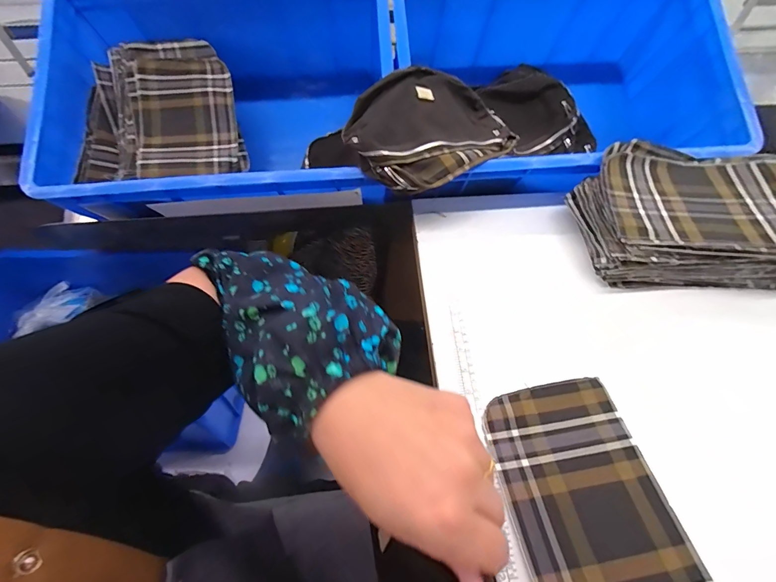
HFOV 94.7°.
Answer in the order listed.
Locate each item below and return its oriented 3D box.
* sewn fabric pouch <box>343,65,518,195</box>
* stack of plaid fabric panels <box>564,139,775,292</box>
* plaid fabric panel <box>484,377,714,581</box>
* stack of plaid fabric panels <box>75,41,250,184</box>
[{"bbox_3d":[0.070,-0.244,0.533,0.264,0.051,0.173,-30,82,-24],"label":"sewn fabric pouch"},{"bbox_3d":[0.407,-0.103,0.488,0.275,0.090,0.187,1,54,2],"label":"stack of plaid fabric panels"},{"bbox_3d":[0.187,0.207,0.319,0.142,0.006,0.248,-10,54,-6],"label":"plaid fabric panel"},{"bbox_3d":[-0.390,-0.296,0.637,0.246,0.120,0.239,-12,85,-8],"label":"stack of plaid fabric panels"}]

